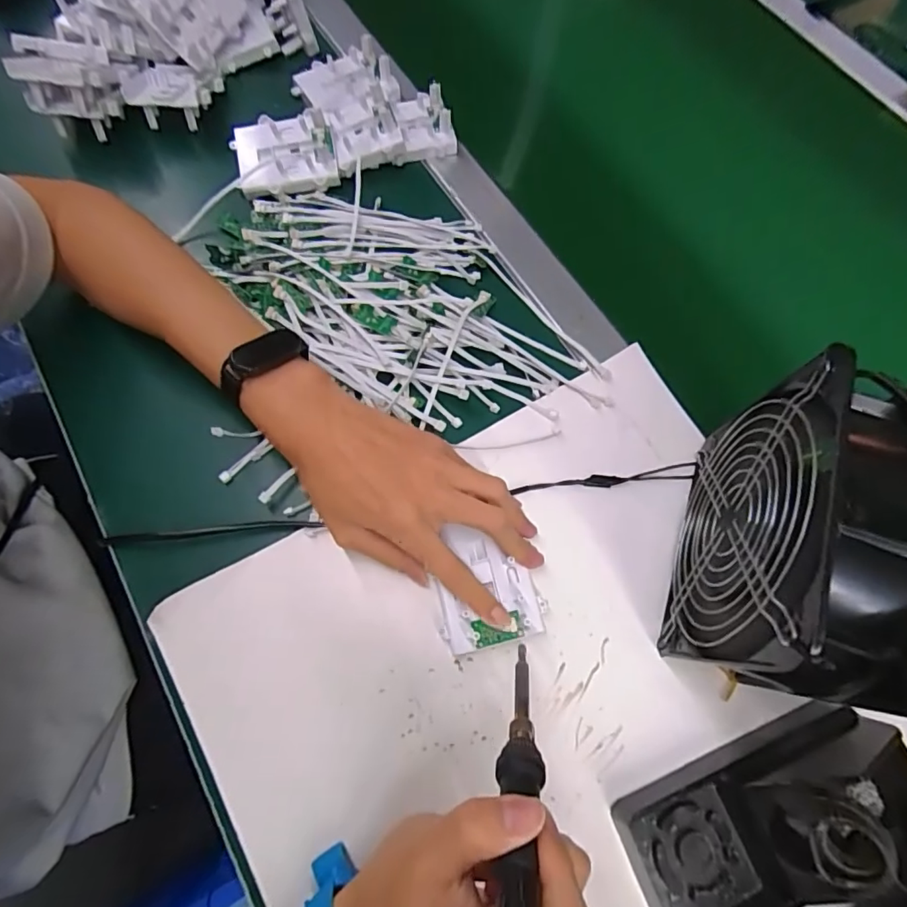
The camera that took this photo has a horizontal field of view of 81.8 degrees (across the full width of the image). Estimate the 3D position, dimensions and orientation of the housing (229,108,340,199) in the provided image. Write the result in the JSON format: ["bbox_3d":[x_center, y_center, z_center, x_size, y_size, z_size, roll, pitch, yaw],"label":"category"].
[{"bbox_3d":[-0.142,-0.252,0.441,0.081,0.019,0.062,-13,85,3],"label":"housing"}]

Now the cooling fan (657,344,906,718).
[{"bbox_3d":[0.173,0.044,0.281,0.065,0.150,0.150,17,70,4],"label":"cooling fan"}]

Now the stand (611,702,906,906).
[{"bbox_3d":[0.172,0.195,0.265,0.151,0.079,0.074,-21,72,-9],"label":"stand"}]

